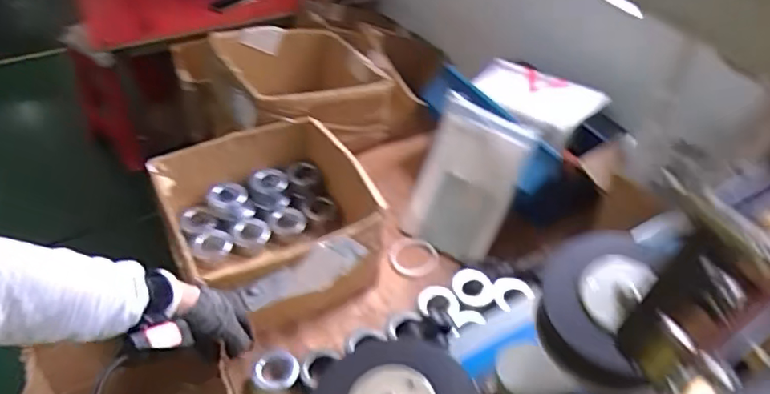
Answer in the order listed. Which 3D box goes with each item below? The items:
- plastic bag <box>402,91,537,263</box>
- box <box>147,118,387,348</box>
[{"bbox_3d":[0.152,-0.030,1.076,0.186,0.276,0.018,27,17,28],"label":"plastic bag"},{"bbox_3d":[-0.199,0.044,1.010,0.325,0.166,0.328,-21,48,-22],"label":"box"}]

